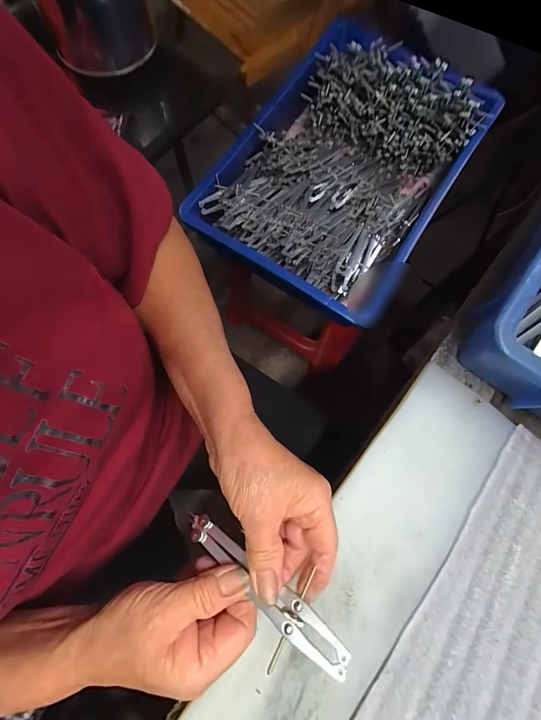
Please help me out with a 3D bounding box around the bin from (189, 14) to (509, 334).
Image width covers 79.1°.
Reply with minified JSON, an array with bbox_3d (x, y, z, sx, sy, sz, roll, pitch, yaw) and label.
[{"bbox_3d":[0.087,-0.248,0.445,0.272,0.097,0.333,32,78,6],"label":"bin"}]

